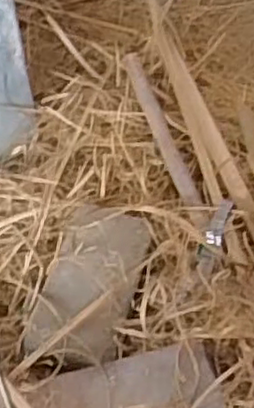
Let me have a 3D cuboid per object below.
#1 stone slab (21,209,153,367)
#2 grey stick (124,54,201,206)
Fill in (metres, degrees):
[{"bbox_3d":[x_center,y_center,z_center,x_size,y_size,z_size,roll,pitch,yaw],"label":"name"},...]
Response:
[{"bbox_3d":[-0.045,0.092,0.817,0.113,0.043,0.212,9,48,11],"label":"stone slab"},{"bbox_3d":[0.047,-0.110,0.955,0.024,0.015,0.279,-14,60,-10],"label":"grey stick"}]

